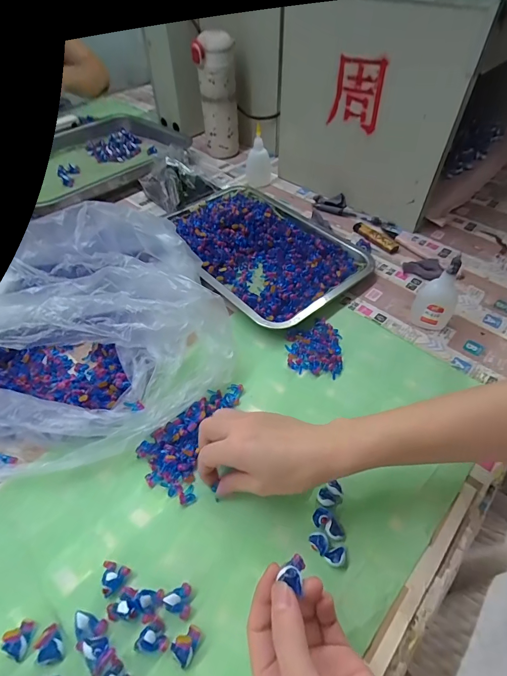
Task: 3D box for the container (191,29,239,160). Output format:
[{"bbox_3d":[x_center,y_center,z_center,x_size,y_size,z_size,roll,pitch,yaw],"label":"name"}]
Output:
[{"bbox_3d":[-0.070,-0.463,0.699,0.071,0.193,0.071,-7,49,-6],"label":"container"}]

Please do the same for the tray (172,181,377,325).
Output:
[{"bbox_3d":[0.004,-0.141,0.532,0.208,0.036,0.309,-32,56,-25],"label":"tray"}]

